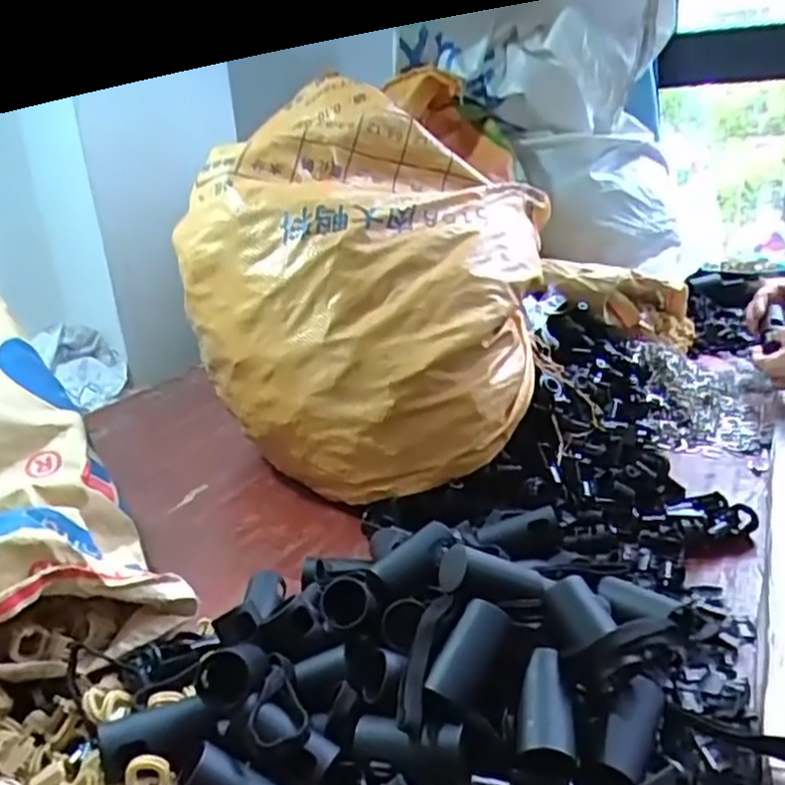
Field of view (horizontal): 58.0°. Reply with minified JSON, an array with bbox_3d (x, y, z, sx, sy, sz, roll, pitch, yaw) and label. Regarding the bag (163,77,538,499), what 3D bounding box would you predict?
[{"bbox_3d":[-0.025,-0.125,0.784,0.361,0.337,0.349,5,22,21],"label":"bag"}]

